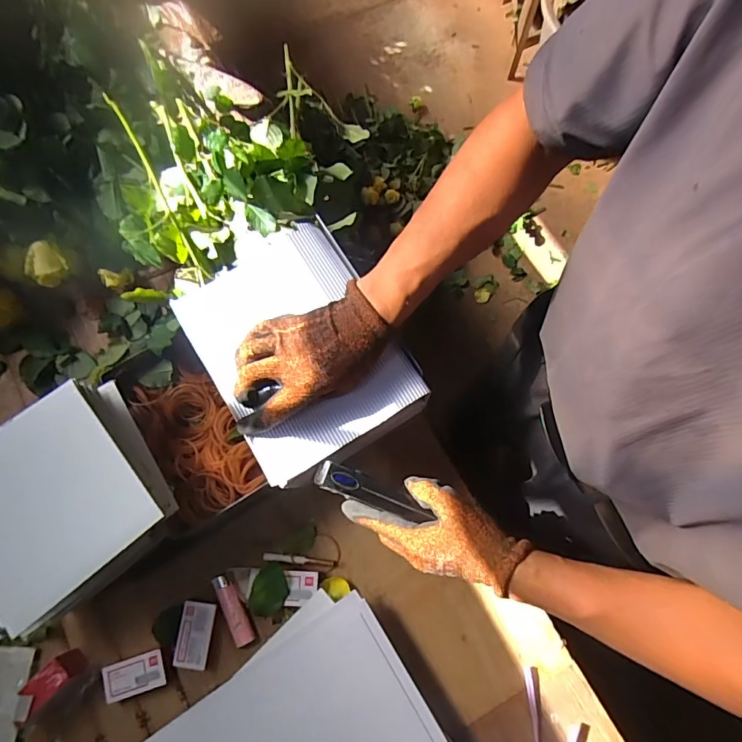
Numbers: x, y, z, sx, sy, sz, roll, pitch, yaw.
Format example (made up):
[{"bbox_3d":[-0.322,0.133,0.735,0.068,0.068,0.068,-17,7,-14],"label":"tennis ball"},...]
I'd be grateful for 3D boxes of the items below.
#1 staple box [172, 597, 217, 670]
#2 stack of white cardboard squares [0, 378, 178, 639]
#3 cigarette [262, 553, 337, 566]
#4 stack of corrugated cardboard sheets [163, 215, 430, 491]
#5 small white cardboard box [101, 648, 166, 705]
[{"bbox_3d":[-0.201,0.301,0.518,0.039,0.013,0.069,8,74,1],"label":"staple box"},{"bbox_3d":[-0.296,0.123,0.429,0.171,0.053,0.181,-33,78,-10],"label":"stack of white cardboard squares"},{"bbox_3d":[-0.086,0.225,0.541,0.085,0.004,0.009,5,74,0],"label":"cigarette"},{"bbox_3d":[-0.072,-0.027,0.447,0.171,0.026,0.237,-30,77,-9],"label":"stack of corrugated cardboard sheets"},{"bbox_3d":[-0.265,0.341,0.509,0.064,0.009,0.039,-16,75,-5],"label":"small white cardboard box"}]

